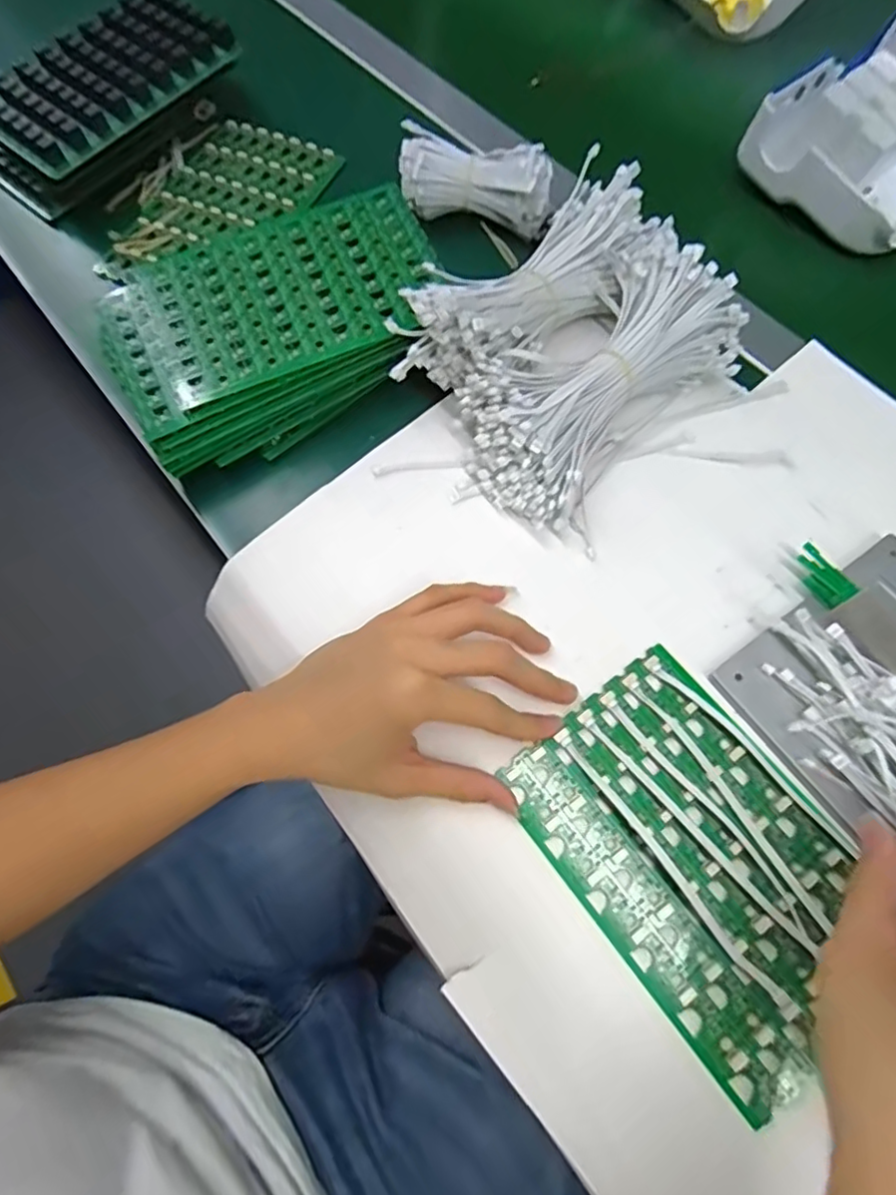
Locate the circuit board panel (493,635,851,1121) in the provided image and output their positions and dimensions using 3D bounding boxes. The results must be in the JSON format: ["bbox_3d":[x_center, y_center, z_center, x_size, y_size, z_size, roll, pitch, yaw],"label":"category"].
[{"bbox_3d":[0.124,0.127,0.308,0.120,0.013,0.179,-37,74,-9],"label":"circuit board panel"}]

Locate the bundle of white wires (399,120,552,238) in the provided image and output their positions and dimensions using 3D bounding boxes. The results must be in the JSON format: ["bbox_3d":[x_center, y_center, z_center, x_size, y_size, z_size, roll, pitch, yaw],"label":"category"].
[{"bbox_3d":[0.019,-0.304,0.454,0.112,0.038,0.050,7,70,6],"label":"bundle of white wires"}]

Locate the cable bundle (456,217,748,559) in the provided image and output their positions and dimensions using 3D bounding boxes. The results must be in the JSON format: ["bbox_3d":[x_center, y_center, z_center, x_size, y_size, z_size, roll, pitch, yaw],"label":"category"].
[{"bbox_3d":[0.092,-0.136,0.380,0.117,0.057,0.192,37,76,16],"label":"cable bundle"}]

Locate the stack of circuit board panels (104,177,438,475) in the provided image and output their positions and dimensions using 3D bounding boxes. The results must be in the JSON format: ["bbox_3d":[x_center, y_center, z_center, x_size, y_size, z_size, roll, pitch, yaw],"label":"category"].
[{"bbox_3d":[-0.111,-0.178,0.412,0.217,0.043,0.136,-25,72,-6],"label":"stack of circuit board panels"}]

